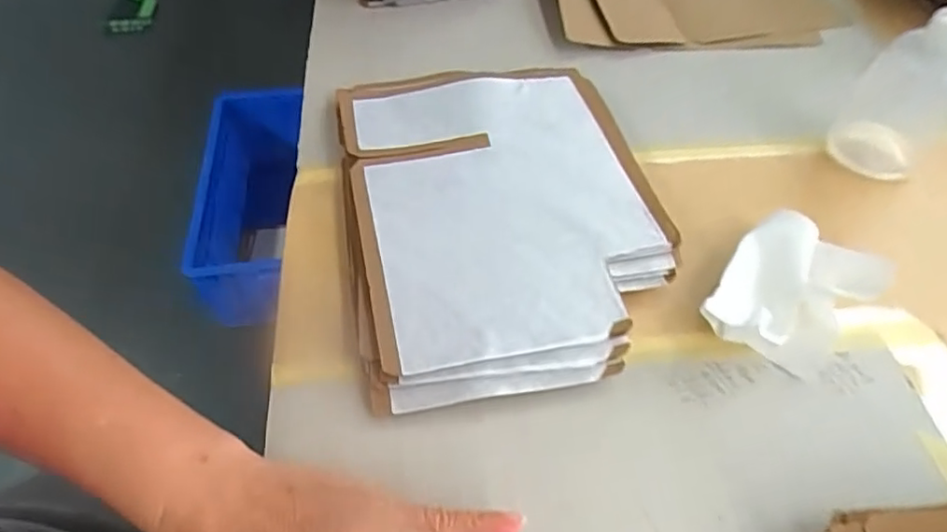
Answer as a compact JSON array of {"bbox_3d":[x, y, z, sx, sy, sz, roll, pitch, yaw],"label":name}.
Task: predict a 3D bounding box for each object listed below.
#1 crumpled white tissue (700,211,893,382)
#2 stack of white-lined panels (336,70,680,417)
[{"bbox_3d":[0.190,0.017,0.372,0.076,0.043,0.095,36,60,24],"label":"crumpled white tissue"},{"bbox_3d":[0.020,-0.042,0.421,0.207,0.029,0.271,-7,53,-6],"label":"stack of white-lined panels"}]

